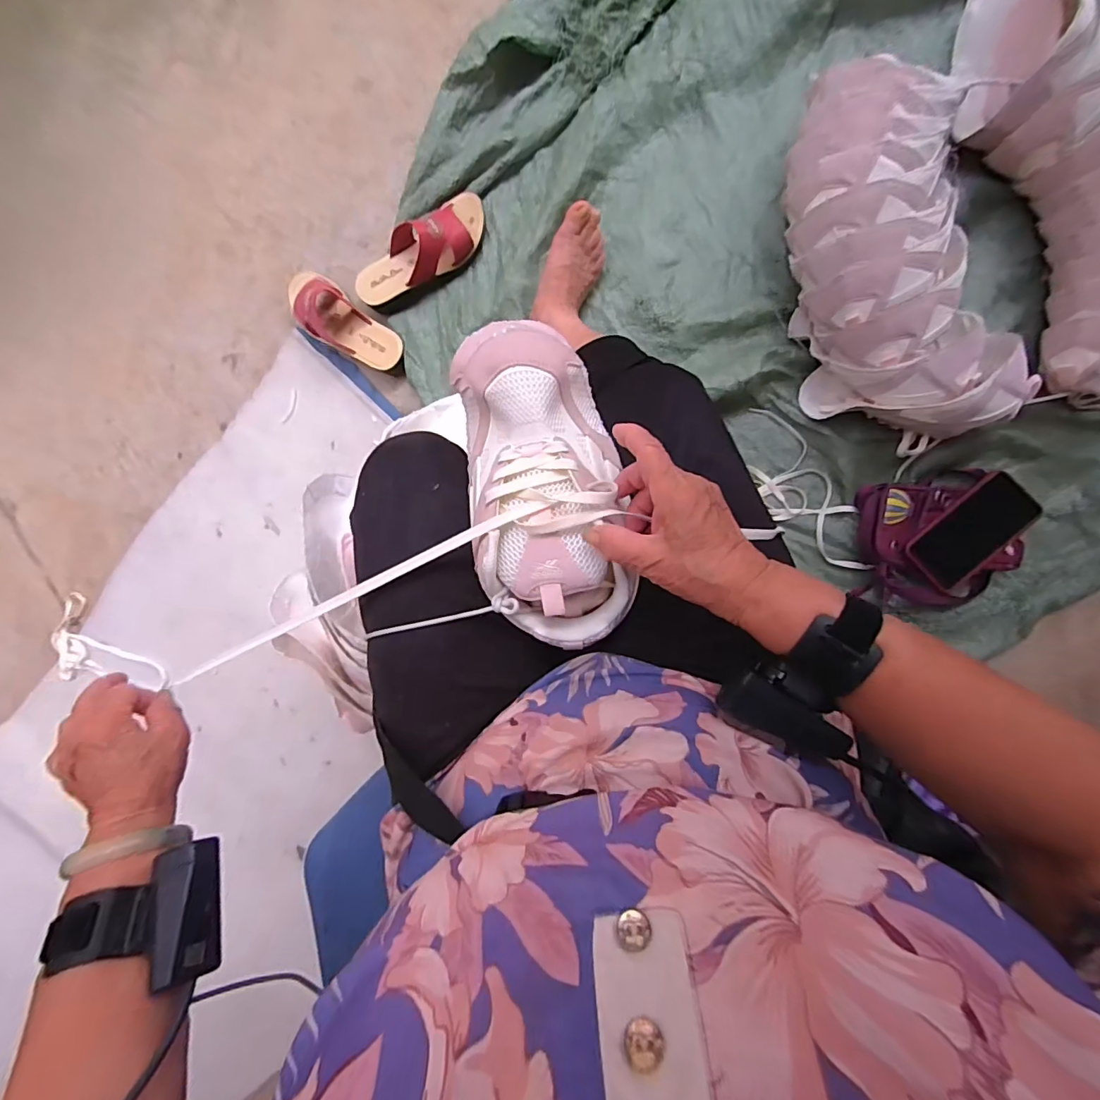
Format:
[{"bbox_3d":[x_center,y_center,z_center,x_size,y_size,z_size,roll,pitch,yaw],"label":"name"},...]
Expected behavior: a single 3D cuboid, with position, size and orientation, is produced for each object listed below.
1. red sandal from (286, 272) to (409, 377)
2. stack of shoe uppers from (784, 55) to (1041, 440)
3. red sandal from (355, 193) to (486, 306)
[{"bbox_3d":[-0.326,-0.351,0.768,0.225,0.059,0.084,40,96,6],"label":"red sandal"},{"bbox_3d":[0.408,-0.344,0.613,0.199,0.152,0.439,-20,88,8],"label":"stack of shoe uppers"},{"bbox_3d":[-0.198,-0.454,0.741,0.219,0.064,0.089,-28,87,8],"label":"red sandal"}]

